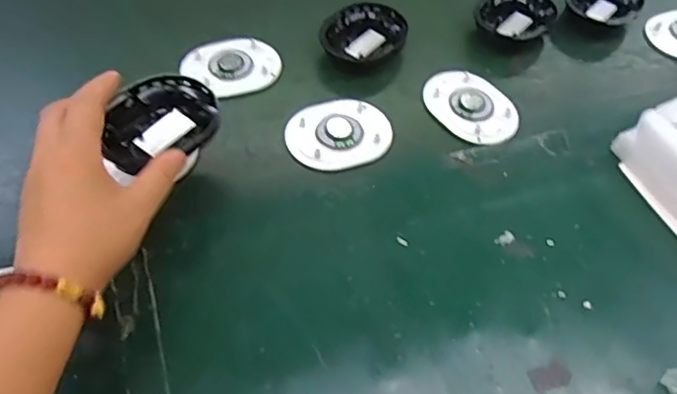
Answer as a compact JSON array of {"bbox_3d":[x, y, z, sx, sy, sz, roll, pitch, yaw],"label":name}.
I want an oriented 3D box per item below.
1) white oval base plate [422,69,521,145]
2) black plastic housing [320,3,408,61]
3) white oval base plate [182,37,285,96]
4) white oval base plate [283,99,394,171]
[{"bbox_3d":[0.120,-0.085,0.504,0.069,0.009,0.090,-29,61,-22],"label":"white oval base plate"},{"bbox_3d":[0.025,-0.155,0.536,0.070,0.031,0.087,24,57,13],"label":"black plastic housing"},{"bbox_3d":[-0.098,-0.121,0.516,0.087,0.011,0.063,-19,58,-16],"label":"white oval base plate"},{"bbox_3d":[0.001,-0.053,0.473,0.088,0.012,0.069,-13,57,-12],"label":"white oval base plate"}]

